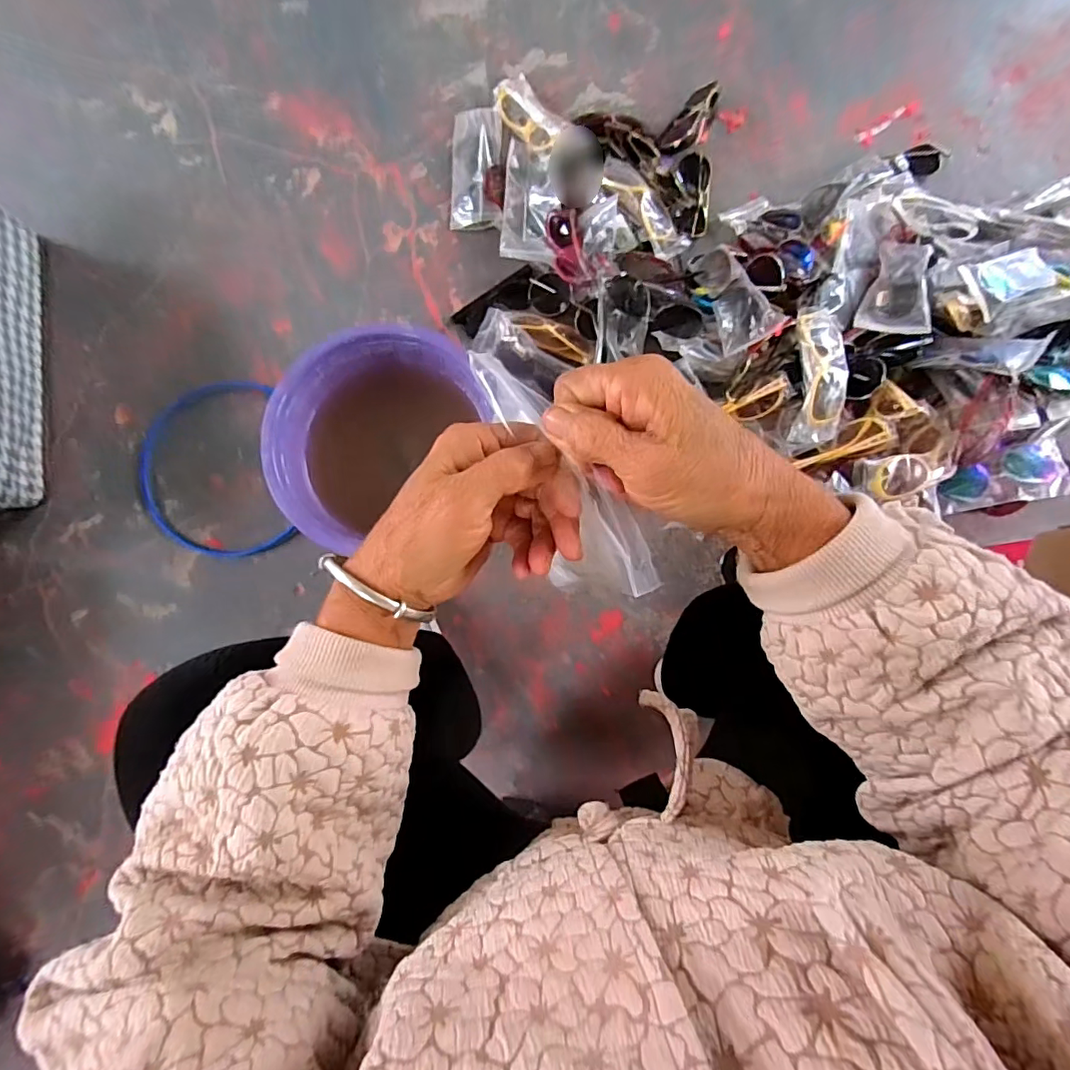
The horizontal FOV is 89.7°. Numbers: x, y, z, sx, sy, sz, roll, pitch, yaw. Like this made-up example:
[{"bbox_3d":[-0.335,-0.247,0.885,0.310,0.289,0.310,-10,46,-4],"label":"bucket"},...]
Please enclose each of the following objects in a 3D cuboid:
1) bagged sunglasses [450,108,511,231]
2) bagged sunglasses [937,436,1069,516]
[{"bbox_3d":[-0.083,-0.550,0.806,0.083,0.028,0.192,0,81,2],"label":"bagged sunglasses"},{"bbox_3d":[0.630,-0.079,0.725,0.183,0.037,0.080,-10,82,-1],"label":"bagged sunglasses"}]

